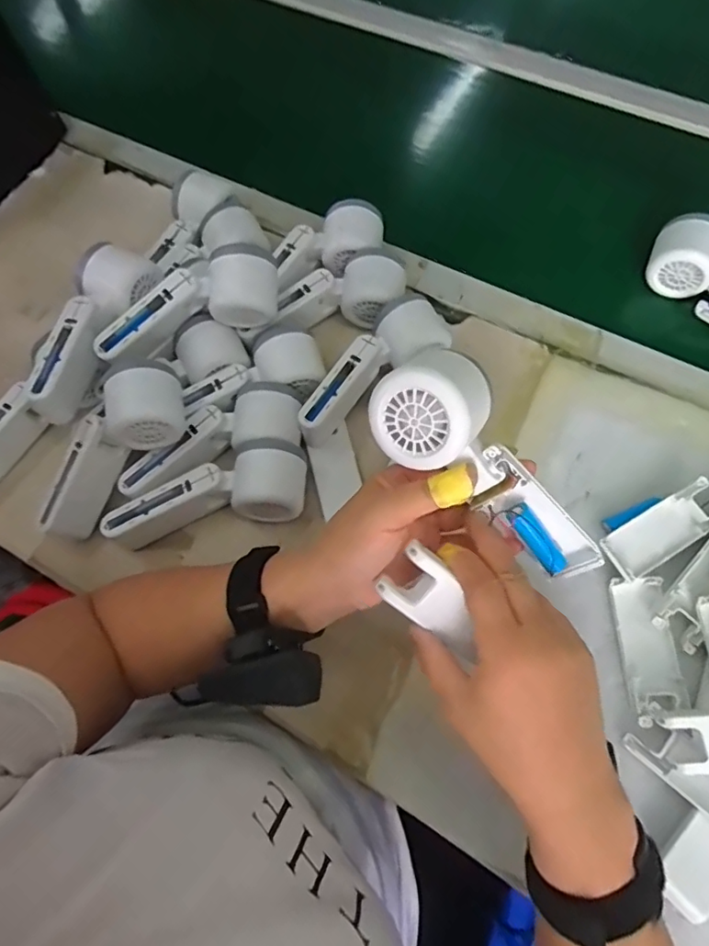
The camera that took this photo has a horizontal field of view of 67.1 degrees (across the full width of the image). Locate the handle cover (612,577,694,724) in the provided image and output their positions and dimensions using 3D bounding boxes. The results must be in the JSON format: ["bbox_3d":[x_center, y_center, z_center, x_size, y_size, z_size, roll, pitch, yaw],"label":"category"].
[{"bbox_3d":[0.224,0.133,0.407,0.038,0.013,0.101,-2,69,2],"label":"handle cover"}]

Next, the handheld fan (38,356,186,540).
[{"bbox_3d":[-0.202,-0.014,0.442,0.057,0.062,0.169,42,102,16],"label":"handheld fan"}]

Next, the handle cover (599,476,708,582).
[{"bbox_3d":[0.247,0.047,0.428,0.101,0.014,0.038,-29,71,-8],"label":"handle cover"}]

